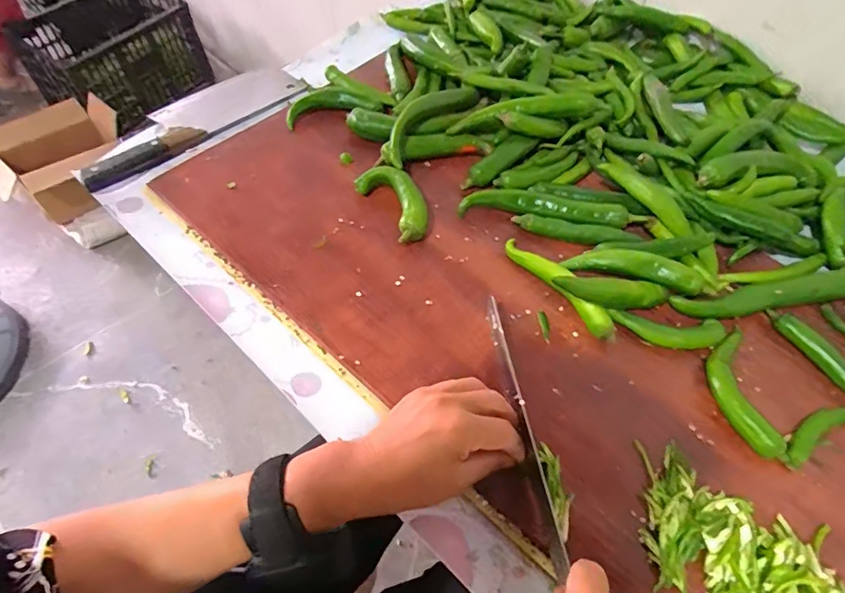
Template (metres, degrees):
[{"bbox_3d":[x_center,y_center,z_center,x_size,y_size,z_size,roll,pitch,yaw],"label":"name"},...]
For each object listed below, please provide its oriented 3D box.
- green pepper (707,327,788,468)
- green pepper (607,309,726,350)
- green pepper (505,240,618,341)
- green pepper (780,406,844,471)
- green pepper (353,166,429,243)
[{"bbox_3d":[0.261,0.079,0.393,0.040,0.018,0.109,1,56,-3],"label":"green pepper"},{"bbox_3d":[0.215,0.029,0.420,0.091,0.015,0.026,9,56,3],"label":"green pepper"},{"bbox_3d":[0.132,-0.013,0.448,0.030,0.016,0.129,-31,63,-22],"label":"green pepper"},{"bbox_3d":[0.327,0.107,0.377,0.105,0.013,0.034,-12,58,-11],"label":"green pepper"},{"bbox_3d":[-0.026,-0.096,0.489,0.049,0.024,0.095,-27,61,-20],"label":"green pepper"}]

